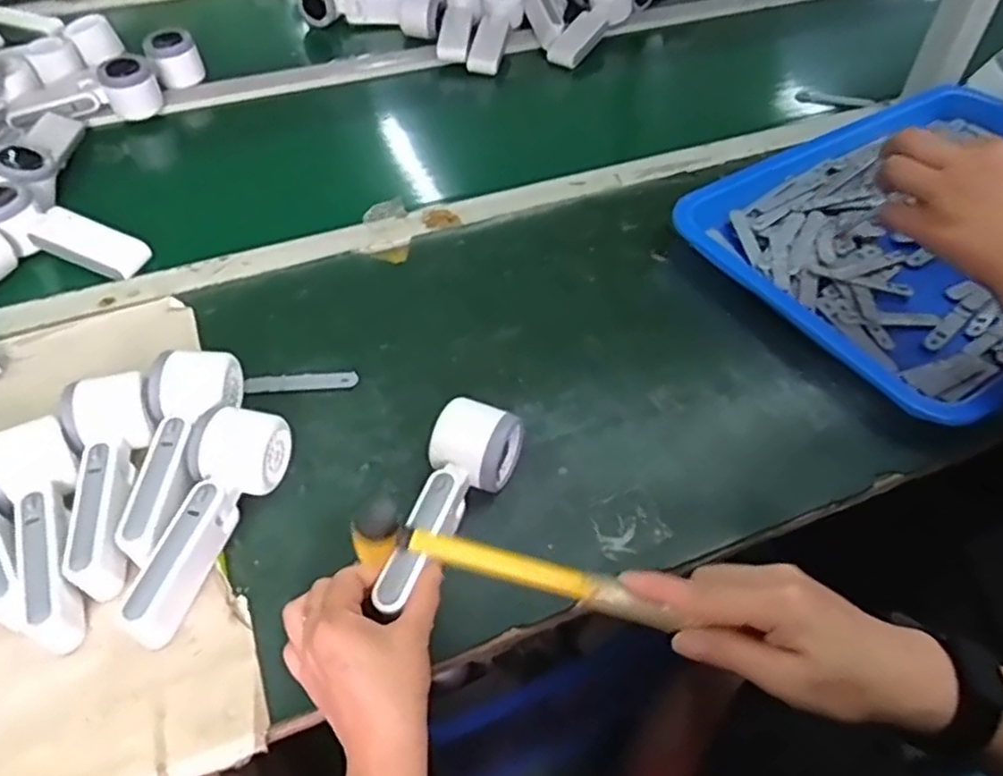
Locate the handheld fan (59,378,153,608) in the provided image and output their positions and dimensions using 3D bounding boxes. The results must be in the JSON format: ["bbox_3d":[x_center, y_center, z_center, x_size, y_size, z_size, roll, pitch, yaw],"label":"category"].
[{"bbox_3d":[-0.273,0.067,0.503,0.056,0.053,0.161,-15,52,-13],"label":"handheld fan"}]

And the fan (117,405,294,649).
[{"bbox_3d":[-0.205,0.089,0.485,0.059,0.047,0.164,14,51,12],"label":"fan"}]

